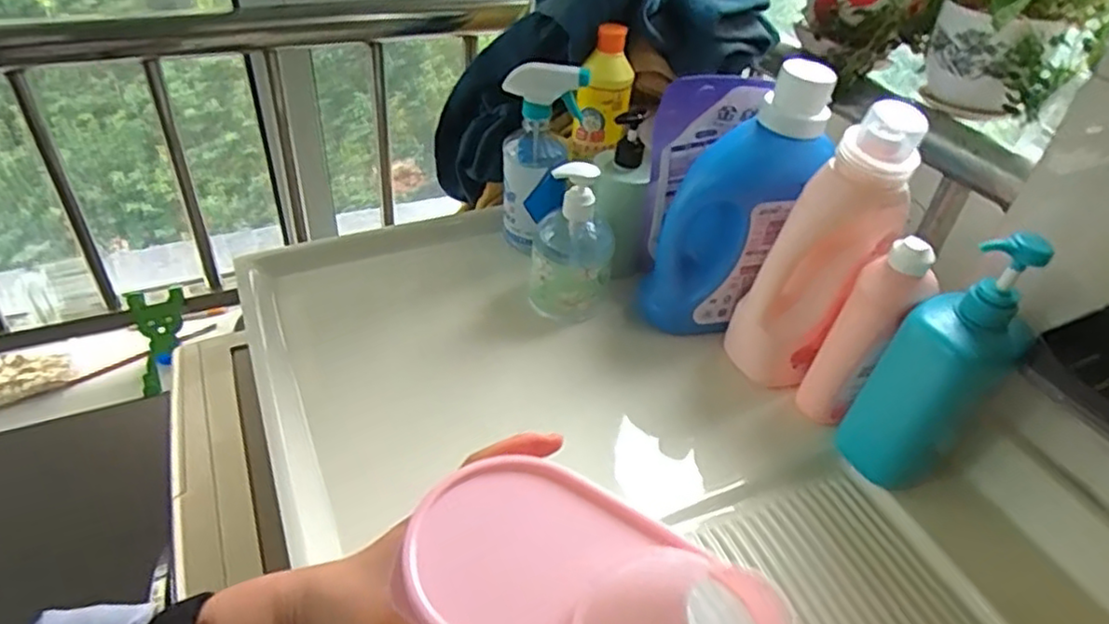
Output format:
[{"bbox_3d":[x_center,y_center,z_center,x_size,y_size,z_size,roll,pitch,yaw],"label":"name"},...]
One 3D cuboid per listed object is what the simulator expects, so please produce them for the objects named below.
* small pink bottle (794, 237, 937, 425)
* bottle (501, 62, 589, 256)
[{"bbox_3d":[0.273,0.021,0.595,0.046,0.189,0.058,-31,53,-34],"label":"small pink bottle"},{"bbox_3d":[-0.015,-0.168,0.743,0.079,0.216,0.055,-10,44,-17],"label":"bottle"}]

